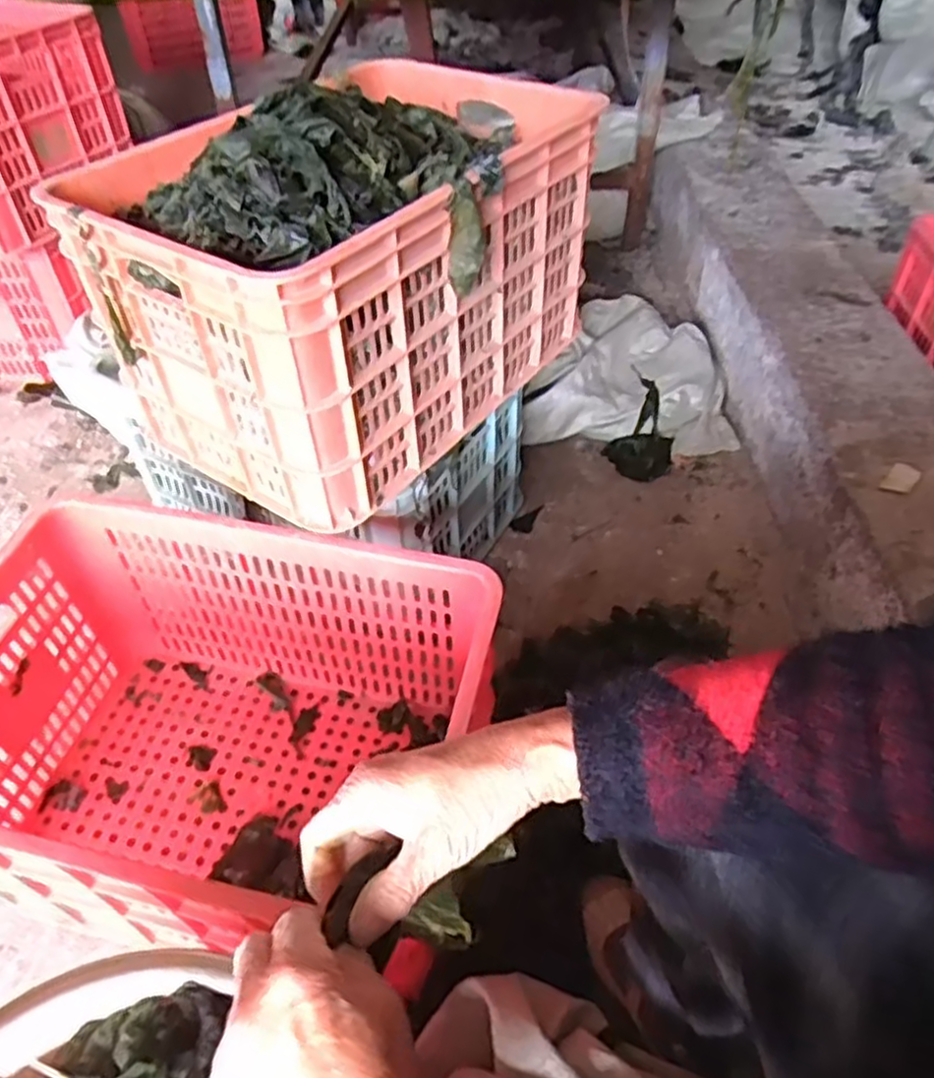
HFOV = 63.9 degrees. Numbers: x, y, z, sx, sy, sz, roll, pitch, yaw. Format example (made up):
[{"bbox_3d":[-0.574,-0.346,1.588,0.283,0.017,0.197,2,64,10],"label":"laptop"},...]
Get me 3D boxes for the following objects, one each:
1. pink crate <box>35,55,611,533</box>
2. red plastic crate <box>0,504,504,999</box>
[{"bbox_3d":[-0.127,-0.327,0.861,0.359,0.315,0.512,25,52,25],"label":"pink crate"},{"bbox_3d":[-0.255,0.208,0.781,0.501,0.288,0.351,8,49,8],"label":"red plastic crate"}]

